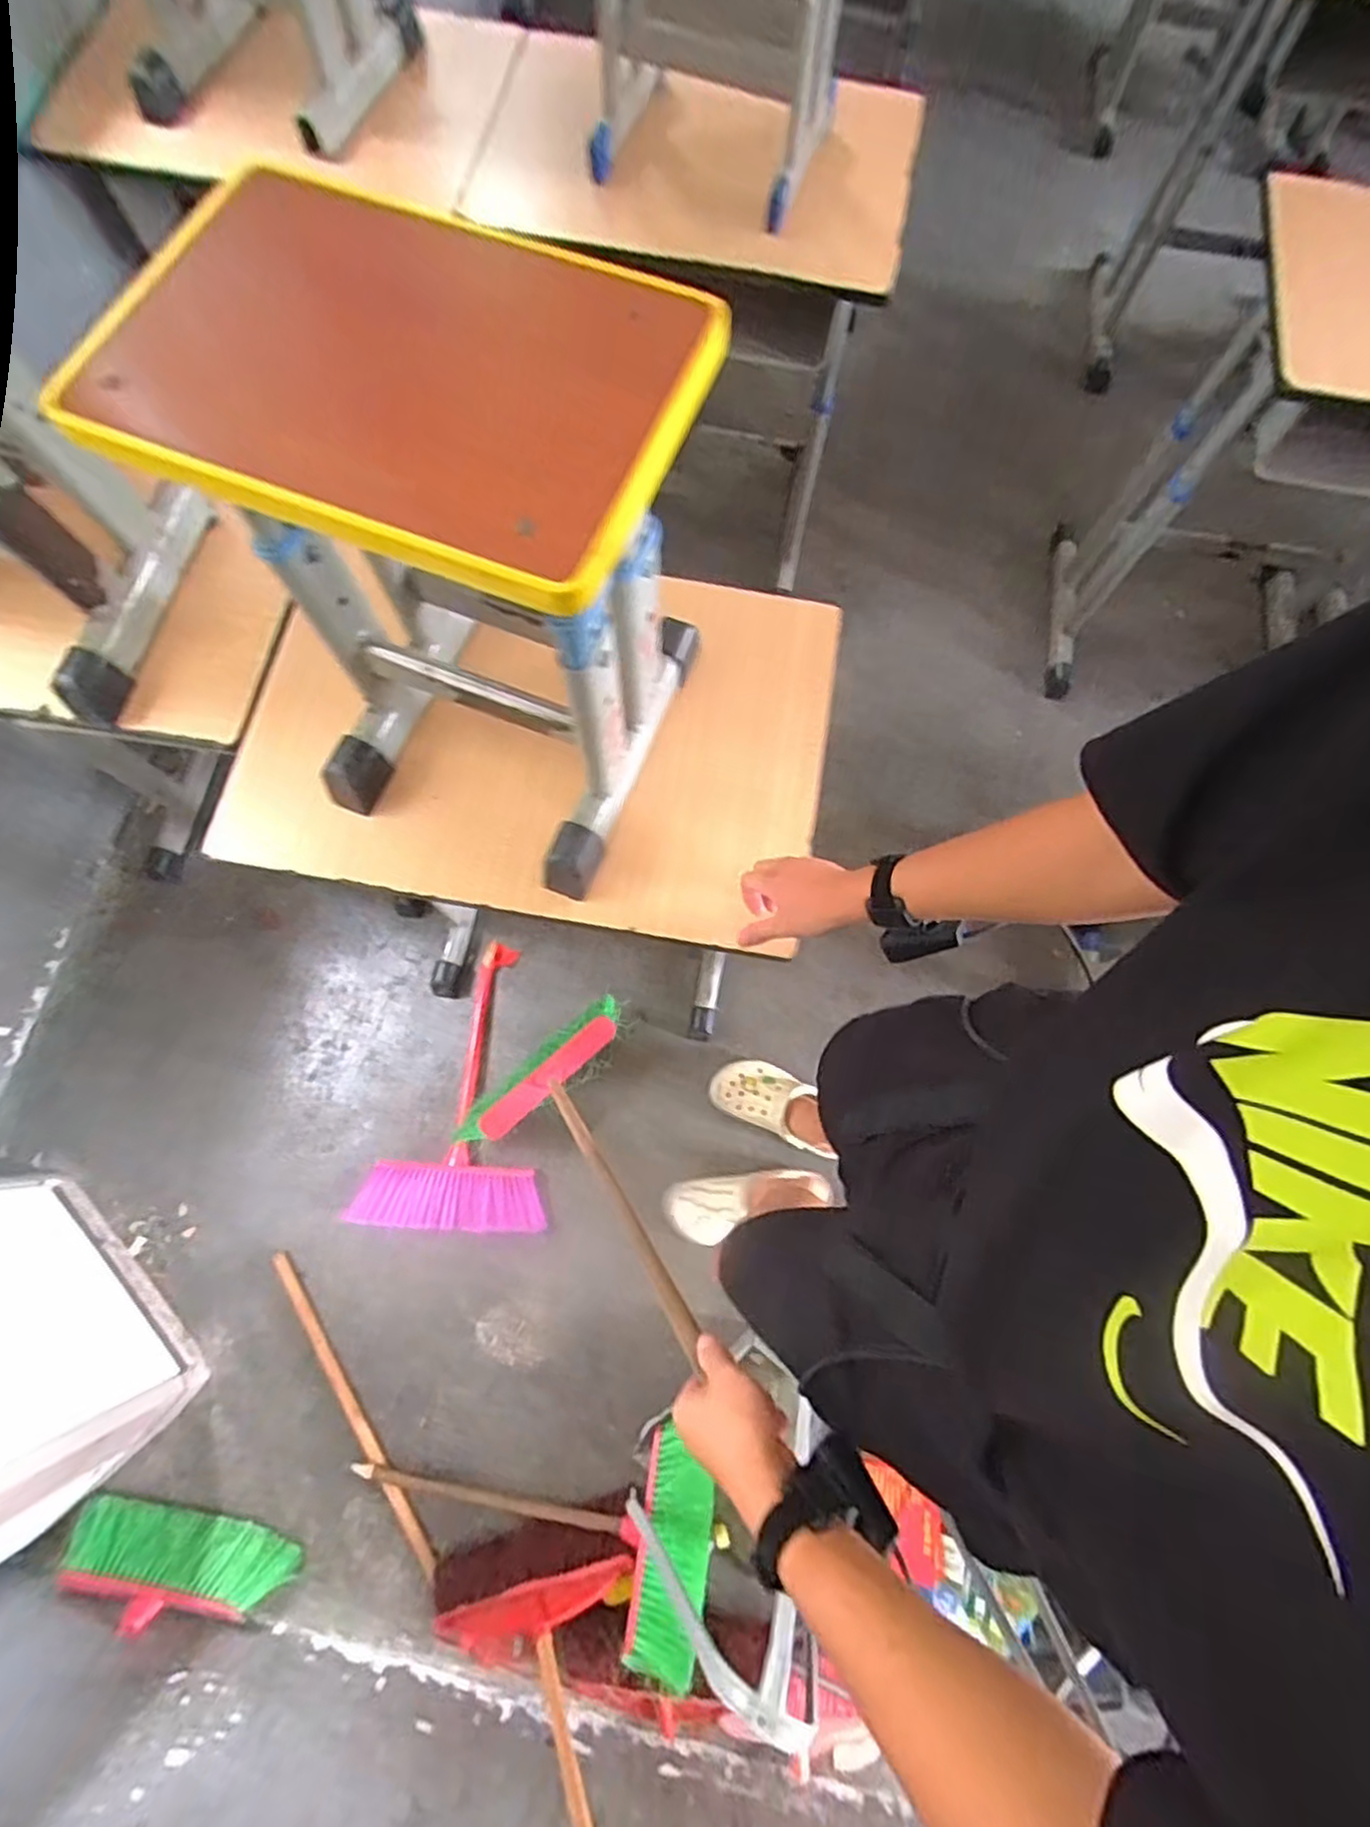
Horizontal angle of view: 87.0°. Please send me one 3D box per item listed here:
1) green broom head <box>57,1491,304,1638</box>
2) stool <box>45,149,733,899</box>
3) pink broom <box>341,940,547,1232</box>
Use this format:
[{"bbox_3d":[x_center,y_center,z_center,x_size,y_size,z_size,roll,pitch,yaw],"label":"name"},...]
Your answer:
[{"bbox_3d":[-0.827,1.056,1.178,0.373,0.094,0.116,11,74,1],"label":"green broom head"},{"bbox_3d":[-0.179,-0.270,0.631,0.350,0.421,0.328,18,75,3],"label":"stool"},{"bbox_3d":[-0.430,0.325,1.409,0.331,0.080,0.529,2,74,-1],"label":"pink broom"}]

